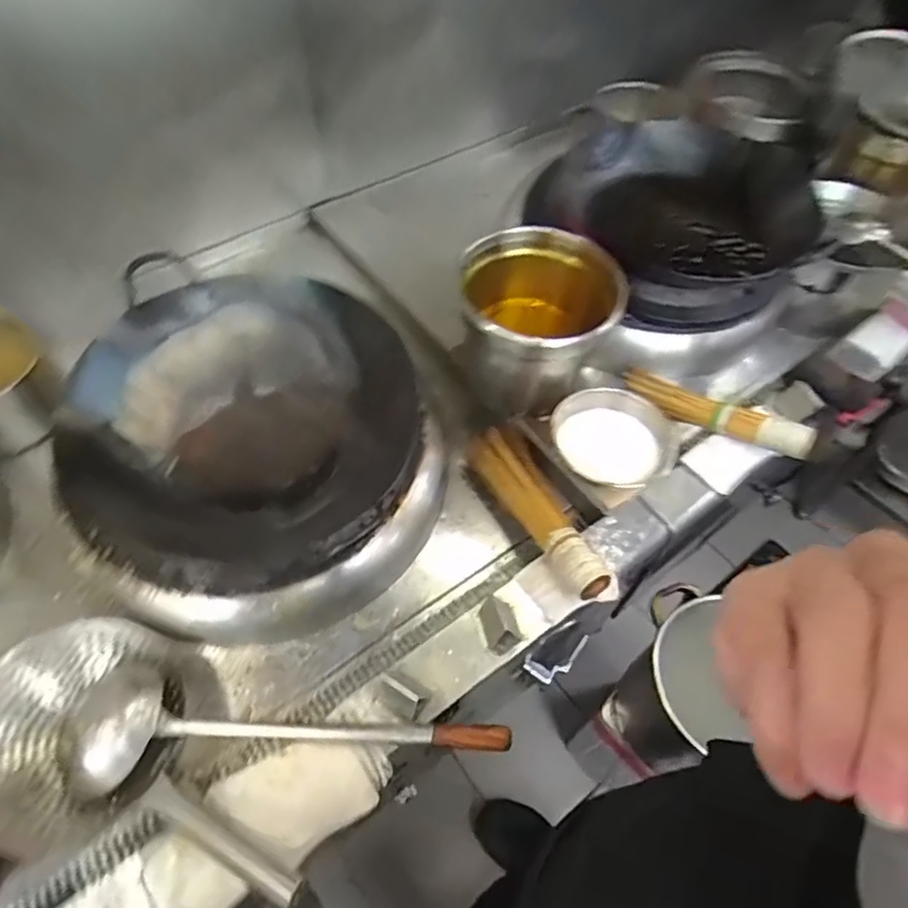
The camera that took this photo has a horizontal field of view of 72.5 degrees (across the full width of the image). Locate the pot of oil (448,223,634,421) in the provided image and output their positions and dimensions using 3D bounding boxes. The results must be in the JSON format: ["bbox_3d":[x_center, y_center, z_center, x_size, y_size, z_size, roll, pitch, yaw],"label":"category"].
[{"bbox_3d":[0.125,-0.207,0.918,0.220,0.128,0.231,14,56,8],"label":"pot of oil"}]

